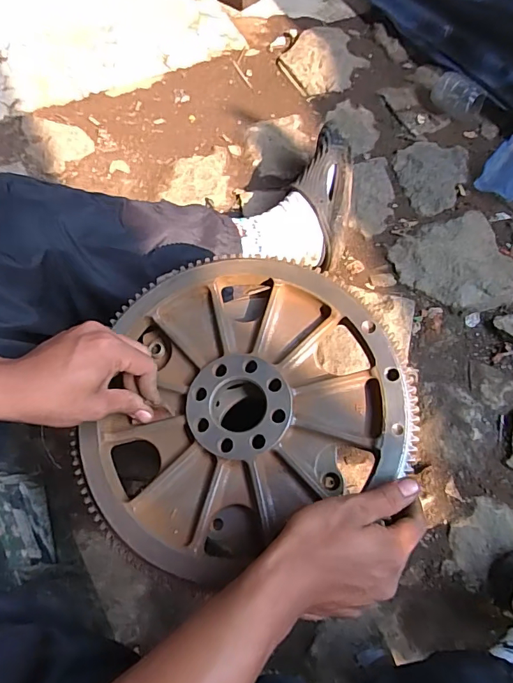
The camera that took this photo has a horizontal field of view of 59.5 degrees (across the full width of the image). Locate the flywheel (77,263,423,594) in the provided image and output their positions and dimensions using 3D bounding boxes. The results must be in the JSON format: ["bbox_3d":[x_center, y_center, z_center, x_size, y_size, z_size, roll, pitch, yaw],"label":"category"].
[{"bbox_3d":[-0.023,0.048,0.424,0.304,0.047,0.267,-26,69,-11],"label":"flywheel"}]

